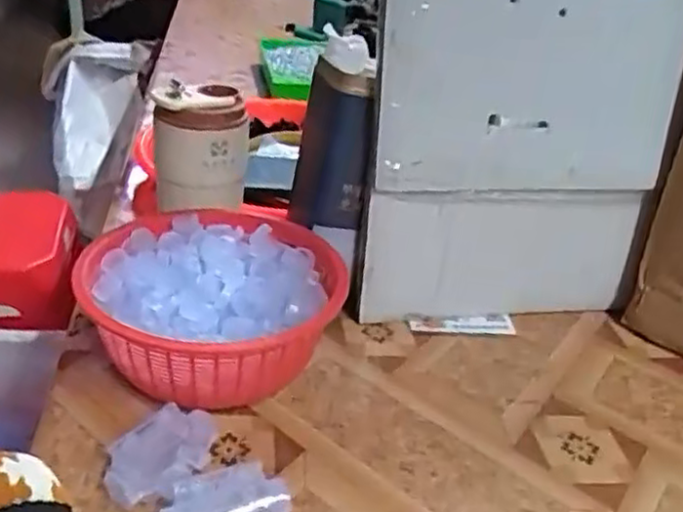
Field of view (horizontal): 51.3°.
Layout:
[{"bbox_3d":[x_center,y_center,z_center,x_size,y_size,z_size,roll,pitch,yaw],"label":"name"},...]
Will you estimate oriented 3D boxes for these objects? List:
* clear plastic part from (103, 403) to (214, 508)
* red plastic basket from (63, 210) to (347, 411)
[{"bbox_3d":[-0.108,0.121,0.430,0.043,0.030,0.068,18,32,20],"label":"clear plastic part"},{"bbox_3d":[-0.094,0.042,0.521,0.177,0.080,0.180,10,30,8],"label":"red plastic basket"}]

